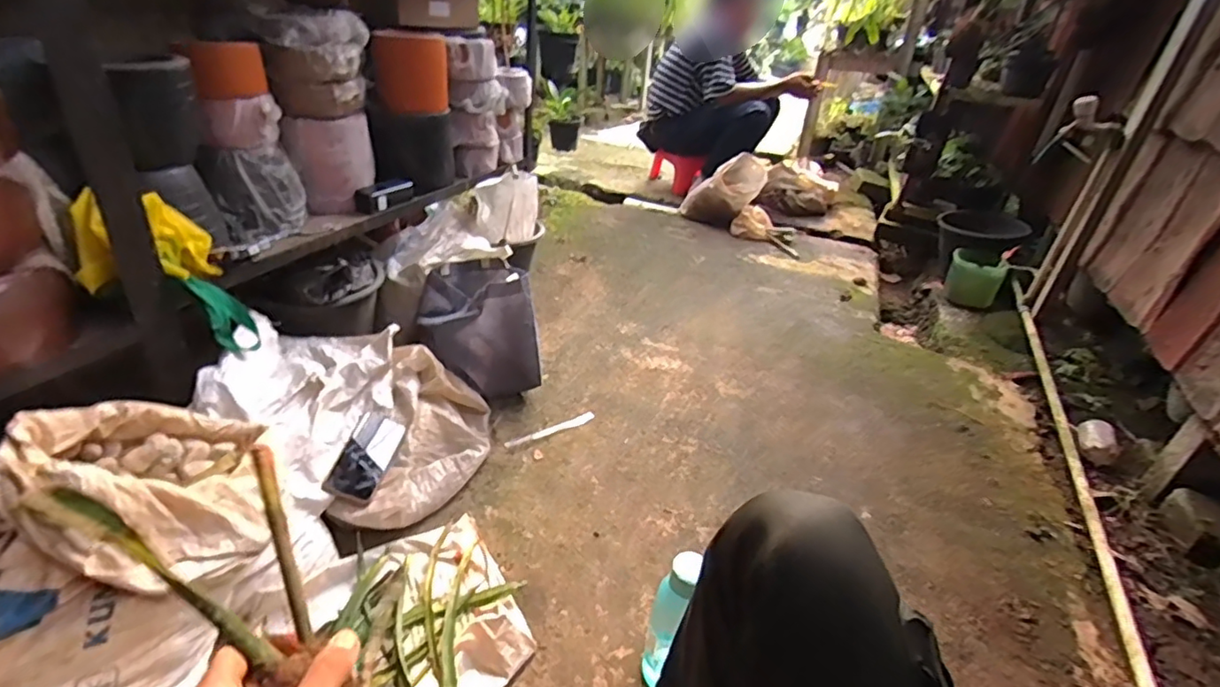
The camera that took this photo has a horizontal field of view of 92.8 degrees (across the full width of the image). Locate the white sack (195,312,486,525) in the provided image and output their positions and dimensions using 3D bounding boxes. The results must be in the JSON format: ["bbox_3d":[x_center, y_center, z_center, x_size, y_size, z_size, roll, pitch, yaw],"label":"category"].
[{"bbox_3d":[-0.457,0.123,1.034,0.411,0.203,0.377,15,32,15],"label":"white sack"}]

